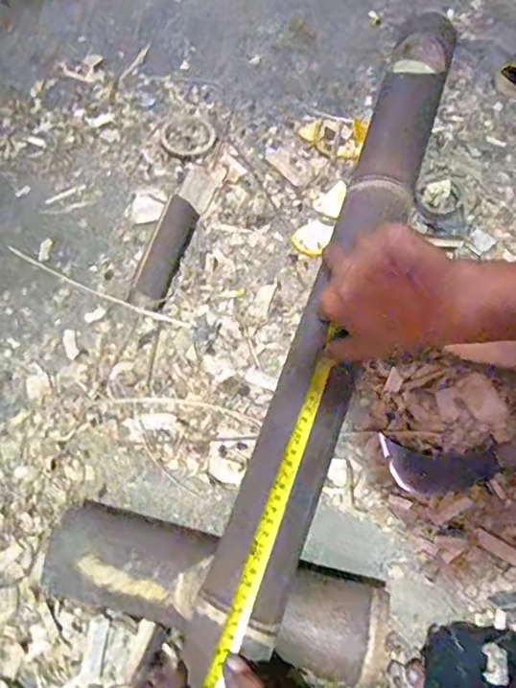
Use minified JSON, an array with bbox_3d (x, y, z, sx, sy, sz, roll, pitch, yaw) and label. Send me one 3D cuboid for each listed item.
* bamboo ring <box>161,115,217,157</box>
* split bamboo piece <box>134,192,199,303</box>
[{"bbox_3d":[-0.096,-0.289,0.743,0.077,0.004,0.072,0,67,0],"label":"bamboo ring"},{"bbox_3d":[-0.109,-0.116,0.652,0.046,0.015,0.137,30,64,-31],"label":"split bamboo piece"}]

